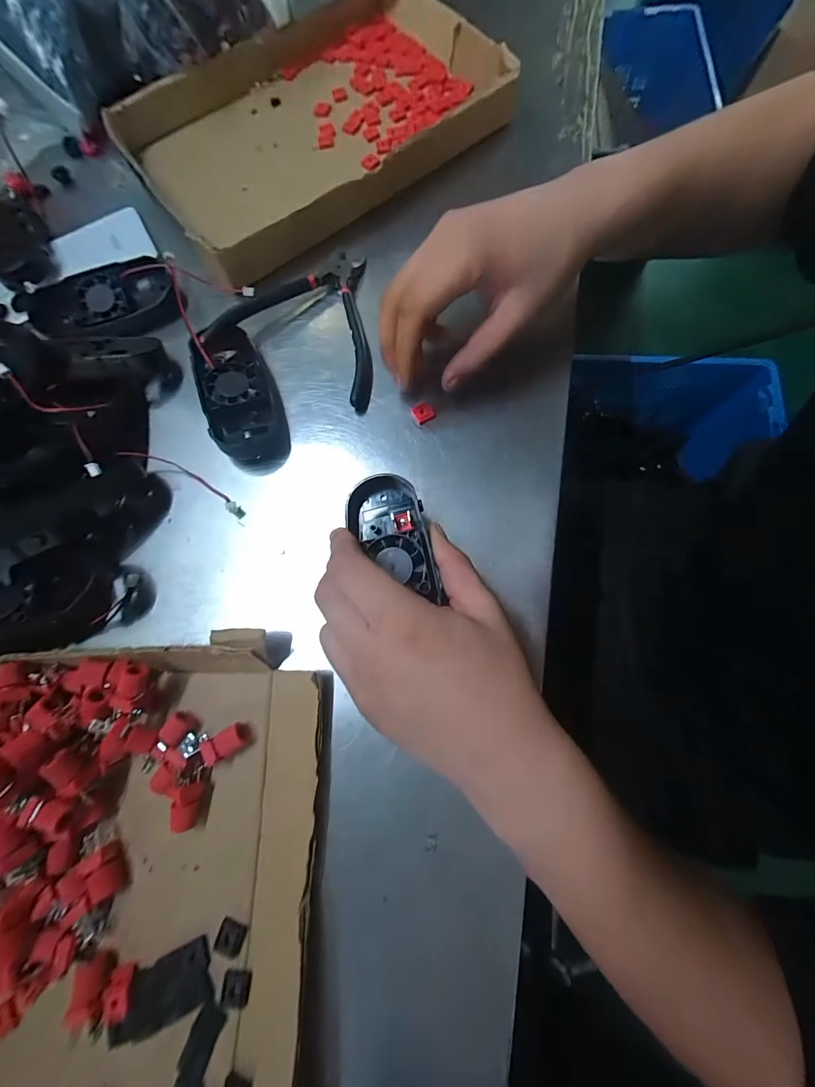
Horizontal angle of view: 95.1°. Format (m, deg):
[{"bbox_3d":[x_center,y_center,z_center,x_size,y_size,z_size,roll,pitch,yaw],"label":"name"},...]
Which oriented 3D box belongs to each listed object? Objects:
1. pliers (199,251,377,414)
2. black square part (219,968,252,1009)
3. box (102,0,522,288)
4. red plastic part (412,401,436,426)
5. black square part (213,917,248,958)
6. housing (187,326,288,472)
[{"bbox_3d":[-0.066,-0.180,0.295,0.135,0.017,0.125,27,79,10],"label":"pliers"},{"bbox_3d":[-0.088,0.230,0.193,0.016,0.006,0.016,1,76,4],"label":"black square part"},{"bbox_3d":[-0.087,-0.393,0.342,0.309,0.043,0.234,-35,76,-5],"label":"box"},{"bbox_3d":[0.013,-0.097,0.276,0.015,0.004,0.016,-24,76,-3],"label":"red plastic part"},{"bbox_3d":[-0.095,0.213,0.201,0.014,0.005,0.014,15,77,7],"label":"black square part"},{"bbox_3d":[-0.125,-0.110,0.281,0.052,0.022,0.115,-19,75,-1],"label":"housing"}]

